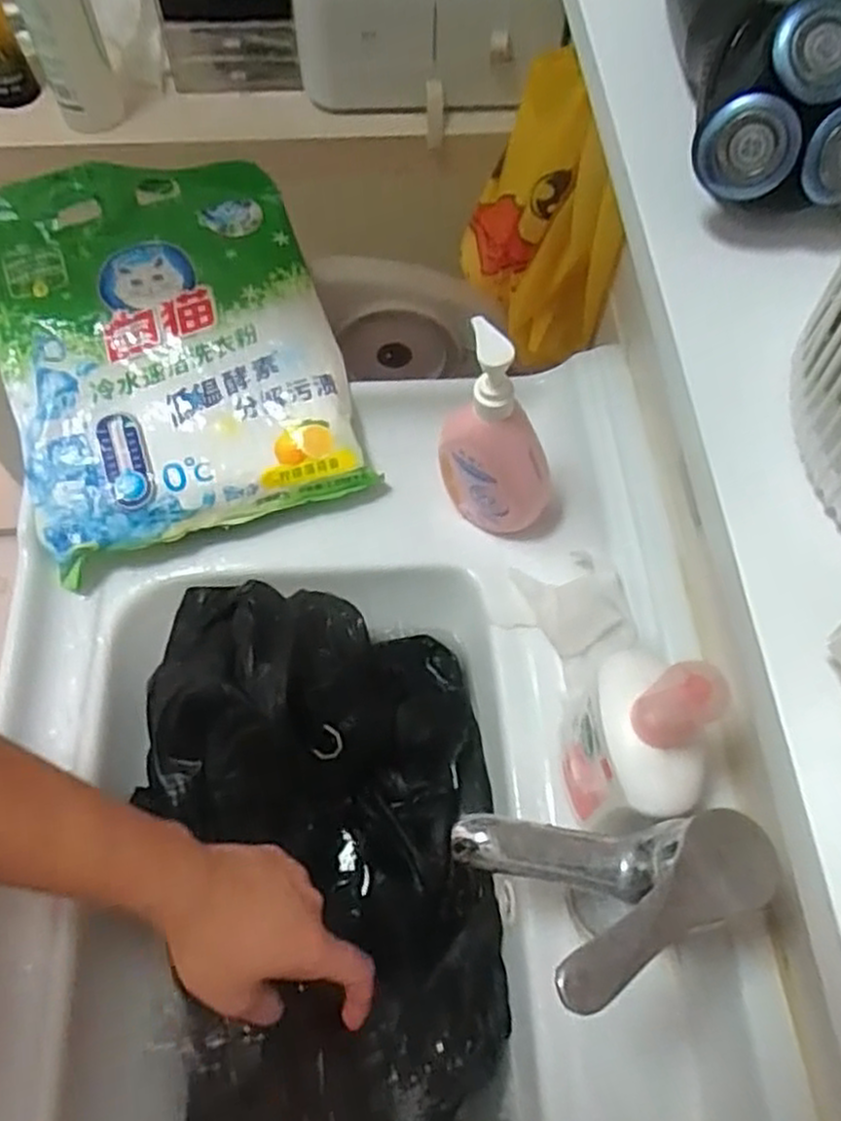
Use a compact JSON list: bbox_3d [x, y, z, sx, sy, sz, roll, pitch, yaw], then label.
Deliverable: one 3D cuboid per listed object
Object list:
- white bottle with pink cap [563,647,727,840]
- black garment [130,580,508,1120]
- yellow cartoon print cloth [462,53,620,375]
[{"bbox_3d":[0.124,0.100,0.444,0.060,0.144,0.097,-13,63,-8],"label":"white bottle with pink cap"},{"bbox_3d":[-0.065,0.201,0.519,0.228,0.104,0.365,-3,63,-3],"label":"black garment"},{"bbox_3d":[0.097,-0.294,0.668,0.060,0.216,0.163,-33,68,-17],"label":"yellow cartoon print cloth"}]

